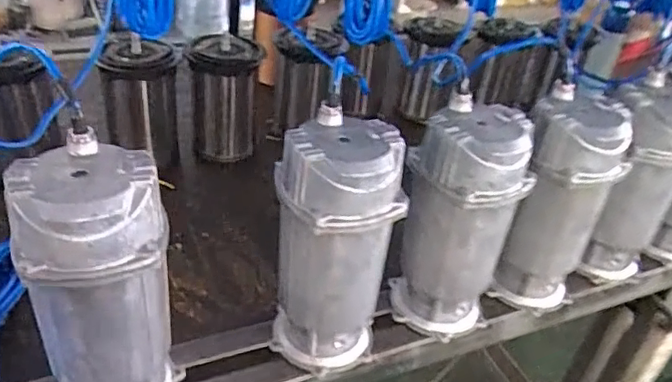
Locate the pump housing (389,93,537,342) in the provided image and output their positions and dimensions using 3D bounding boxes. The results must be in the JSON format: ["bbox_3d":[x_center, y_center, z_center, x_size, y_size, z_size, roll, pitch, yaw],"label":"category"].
[{"bbox_3d":[0.149,0.041,0.743,0.120,0.293,0.124,-10,38,-23],"label":"pump housing"}]

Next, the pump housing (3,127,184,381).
[{"bbox_3d":[-0.232,0.106,0.577,0.126,0.291,0.114,-10,38,-23],"label":"pump housing"}]

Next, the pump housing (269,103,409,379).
[{"bbox_3d":[-0.005,0.071,0.671,0.133,0.290,0.111,8,35,1],"label":"pump housing"}]

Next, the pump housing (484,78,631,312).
[{"bbox_3d":[0.297,0.026,0.796,0.124,0.293,0.126,20,37,17],"label":"pump housing"}]

